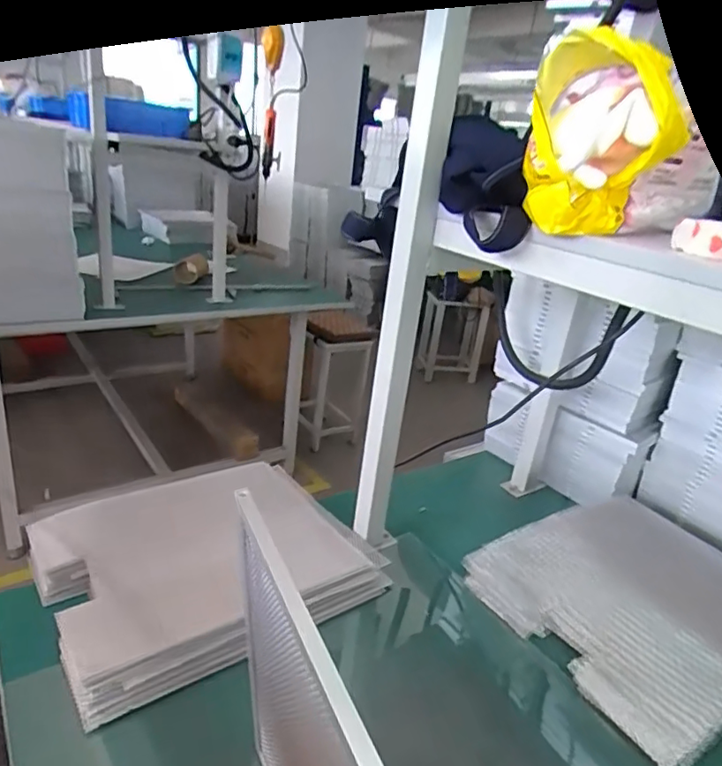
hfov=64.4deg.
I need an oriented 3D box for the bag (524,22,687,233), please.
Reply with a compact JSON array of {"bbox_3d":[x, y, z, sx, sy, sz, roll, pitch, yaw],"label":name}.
[{"bbox_3d":[0.188,-0.198,0.458,0.103,0.145,0.110,12,23,12],"label":"bag"}]

